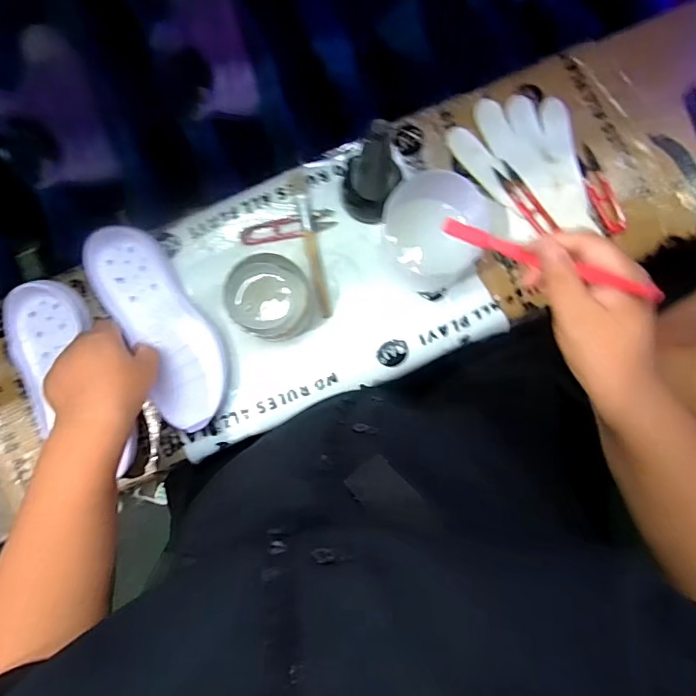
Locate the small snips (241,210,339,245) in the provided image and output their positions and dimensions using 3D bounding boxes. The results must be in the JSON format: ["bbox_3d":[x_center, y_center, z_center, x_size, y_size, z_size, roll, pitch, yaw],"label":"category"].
[{"bbox_3d":[-0.064,-0.130,0.500,0.101,0.013,0.024,-12,87,-1],"label":"small snips"}]

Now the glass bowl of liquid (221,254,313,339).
[{"bbox_3d":[-0.078,-0.048,0.472,0.076,0.058,0.079,0,87,0],"label":"glass bowl of liquid"}]

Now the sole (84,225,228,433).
[{"bbox_3d":[-0.192,-0.023,0.478,0.079,0.021,0.215,-28,93,-3],"label":"sole"}]

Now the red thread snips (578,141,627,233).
[{"bbox_3d":[0.272,-0.172,0.506,0.027,0.016,0.099,-23,87,-1],"label":"red thread snips"}]

